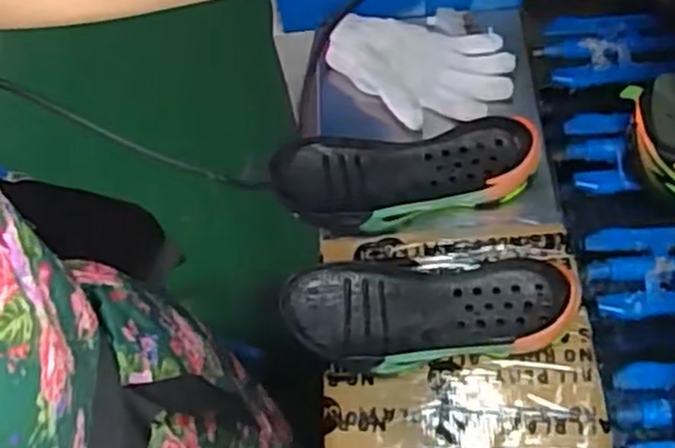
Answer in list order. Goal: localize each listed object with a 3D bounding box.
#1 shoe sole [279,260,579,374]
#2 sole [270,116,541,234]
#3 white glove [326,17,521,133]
[{"bbox_3d":[0.081,0.073,0.689,0.250,0.049,0.106,-7,64,2],"label":"shoe sole"},{"bbox_3d":[0.065,-0.050,0.754,0.254,0.039,0.106,-6,64,3],"label":"sole"},{"bbox_3d":[0.087,-0.165,0.826,0.195,0.032,0.118,8,65,9],"label":"white glove"}]

